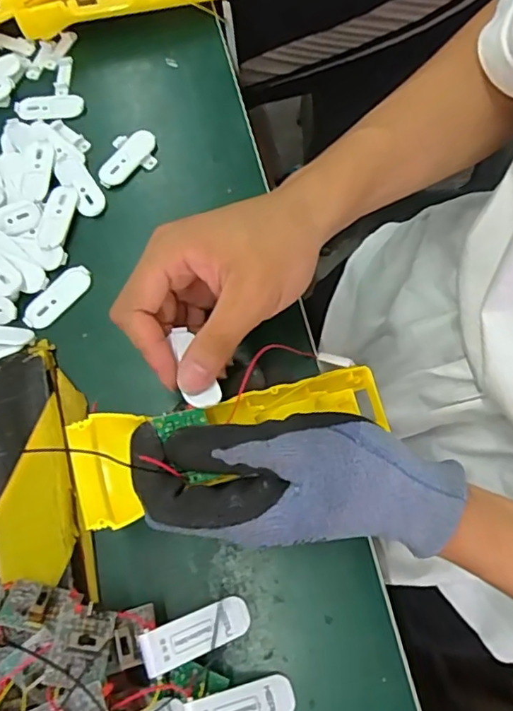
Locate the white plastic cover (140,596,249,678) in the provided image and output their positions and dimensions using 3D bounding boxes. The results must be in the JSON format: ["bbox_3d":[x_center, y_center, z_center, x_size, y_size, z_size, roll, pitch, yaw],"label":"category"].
[{"bbox_3d":[-0.030,0.139,0.284,0.057,0.004,0.020,-9,67,-32],"label":"white plastic cover"}]

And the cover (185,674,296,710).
[{"bbox_3d":[-0.007,0.170,0.272,0.057,0.007,0.019,1,66,-31],"label":"cover"}]

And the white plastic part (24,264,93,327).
[{"bbox_3d":[-0.127,-0.037,0.363,0.020,0.005,0.050,41,79,15],"label":"white plastic part"}]

